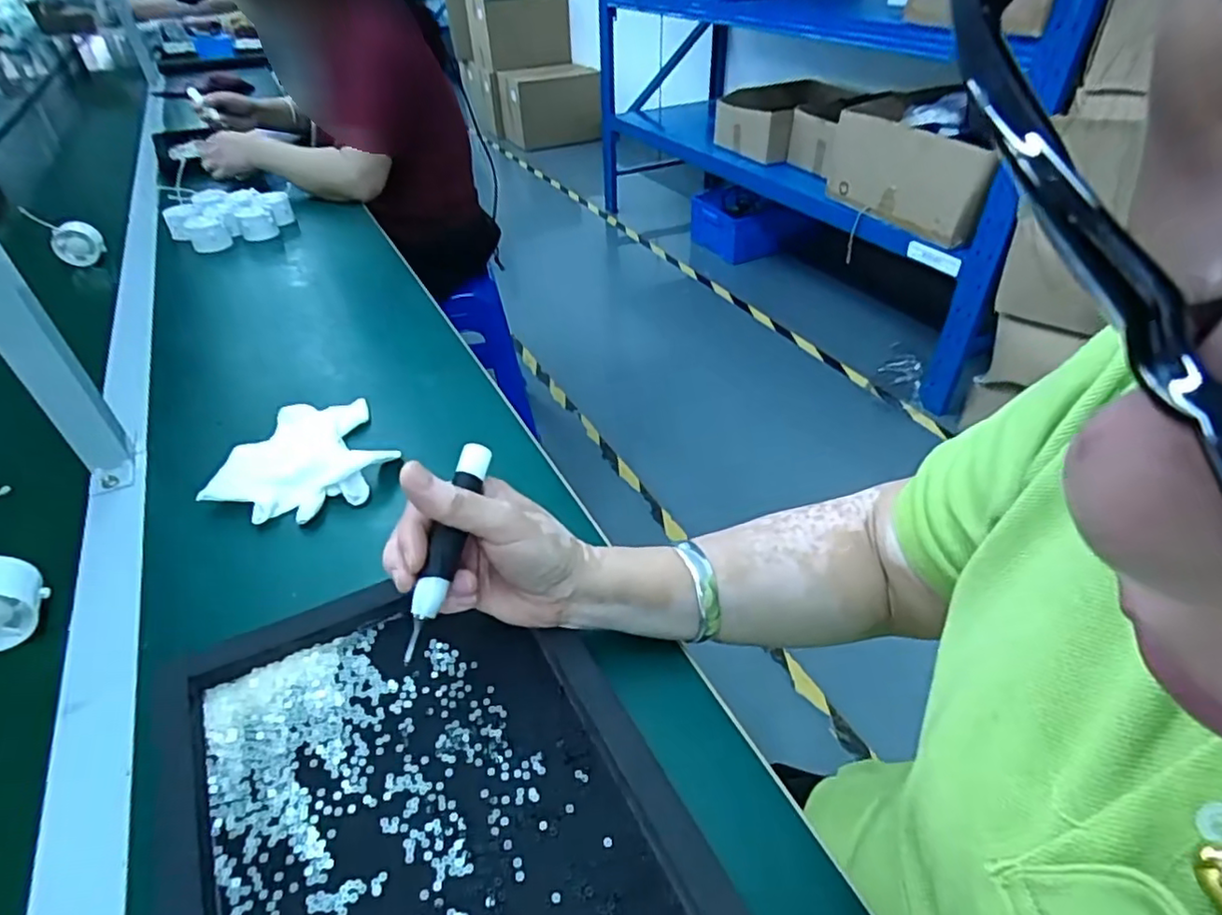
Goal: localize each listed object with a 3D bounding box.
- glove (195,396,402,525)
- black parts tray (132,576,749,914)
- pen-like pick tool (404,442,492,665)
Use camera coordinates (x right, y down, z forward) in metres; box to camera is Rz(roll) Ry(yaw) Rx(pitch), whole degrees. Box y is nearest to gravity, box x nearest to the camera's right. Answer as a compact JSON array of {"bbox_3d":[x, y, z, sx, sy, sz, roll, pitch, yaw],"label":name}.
[{"bbox_3d":[-0.239,-0.004,0.523,0.120,0.032,0.141,2,40,5],"label":"glove"},{"bbox_3d":[-0.095,0.180,0.297,0.233,0.020,0.291,-20,43,-20],"label":"black parts tray"},{"bbox_3d":[-0.087,0.047,0.333,0.017,0.011,0.113,9,69,13],"label":"pen-like pick tool"}]

